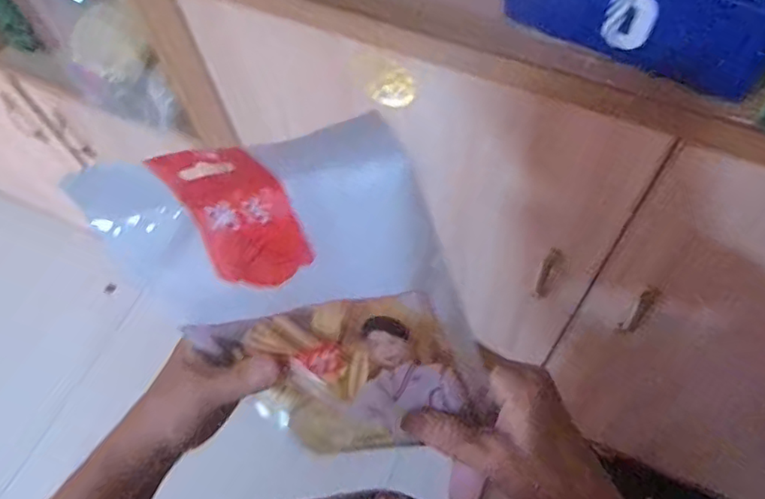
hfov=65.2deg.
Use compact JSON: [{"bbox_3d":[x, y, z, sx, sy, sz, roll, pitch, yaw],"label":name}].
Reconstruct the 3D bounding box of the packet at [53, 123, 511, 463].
[{"bbox_3d":[-0.045,0.035,0.321,0.171,0.206,0.029,-6,35,21],"label":"packet"}]

